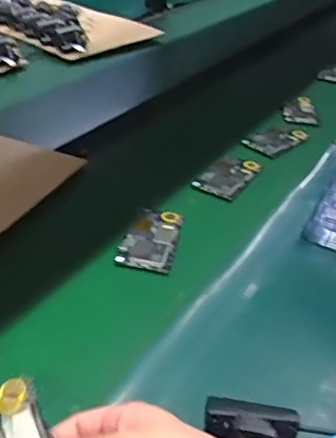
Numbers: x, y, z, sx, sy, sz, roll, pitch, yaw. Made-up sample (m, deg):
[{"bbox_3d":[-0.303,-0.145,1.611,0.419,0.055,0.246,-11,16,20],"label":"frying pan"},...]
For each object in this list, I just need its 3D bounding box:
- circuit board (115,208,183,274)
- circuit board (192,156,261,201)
[{"bbox_3d":[-0.021,0.024,0.711,0.066,0.011,0.116,9,35,6],"label":"circuit board"},{"bbox_3d":[0.092,-0.067,0.865,0.068,0.012,0.117,24,39,25],"label":"circuit board"}]

